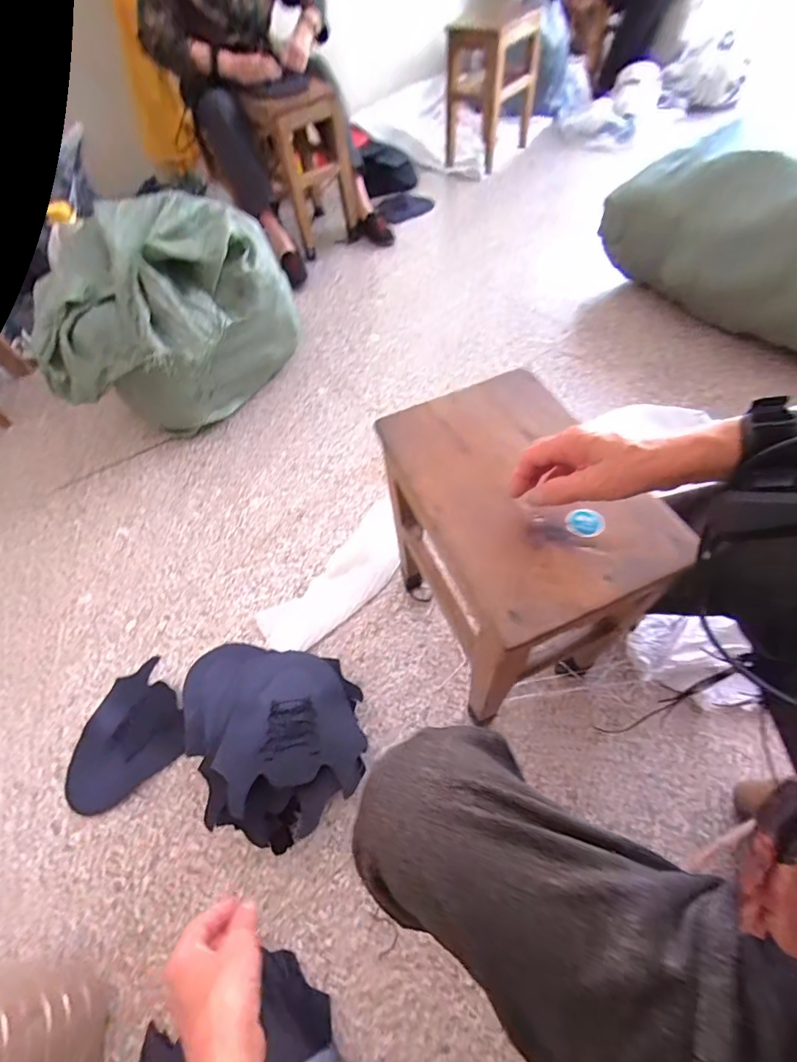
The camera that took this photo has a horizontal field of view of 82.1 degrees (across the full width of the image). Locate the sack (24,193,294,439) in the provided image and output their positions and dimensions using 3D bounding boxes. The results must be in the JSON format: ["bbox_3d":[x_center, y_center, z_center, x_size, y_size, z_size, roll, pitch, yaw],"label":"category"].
[{"bbox_3d":[-0.537,-0.501,1.133,0.463,0.400,0.513,3,57,7],"label":"sack"}]

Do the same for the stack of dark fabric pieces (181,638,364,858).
[{"bbox_3d":[-0.203,0.289,0.734,0.239,0.135,0.343,-33,60,-16],"label":"stack of dark fabric pieces"}]

